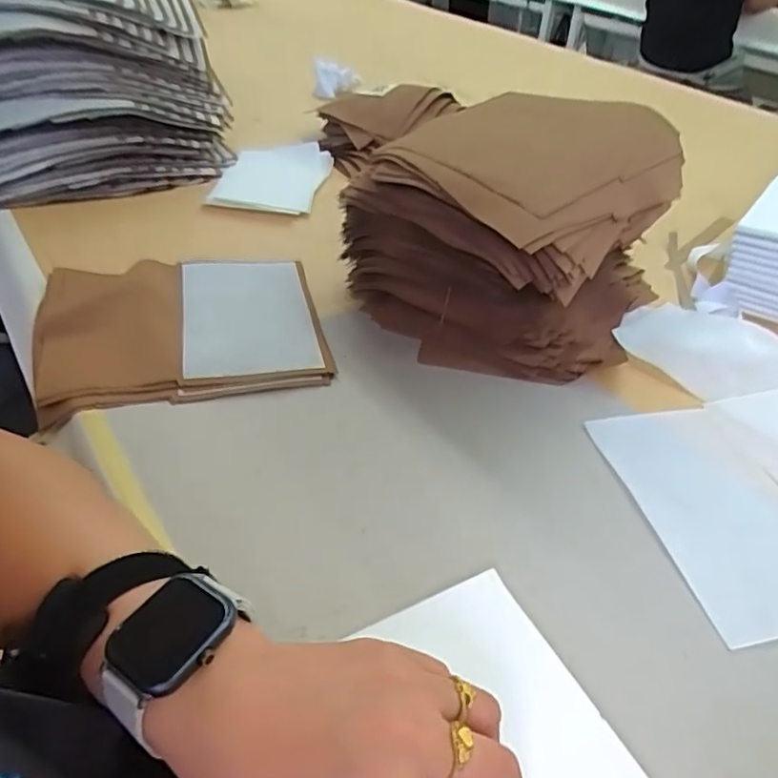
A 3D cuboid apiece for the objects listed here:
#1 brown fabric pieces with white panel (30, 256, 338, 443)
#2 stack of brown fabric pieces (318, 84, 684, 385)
[{"bbox_3d":[-0.180,-0.058,0.518,0.234,0.037,0.196,-9,41,-13],"label":"brown fabric pieces with white panel"},{"bbox_3d":[0.108,-0.144,0.542,0.248,0.167,0.234,27,46,26],"label":"stack of brown fabric pieces"}]

